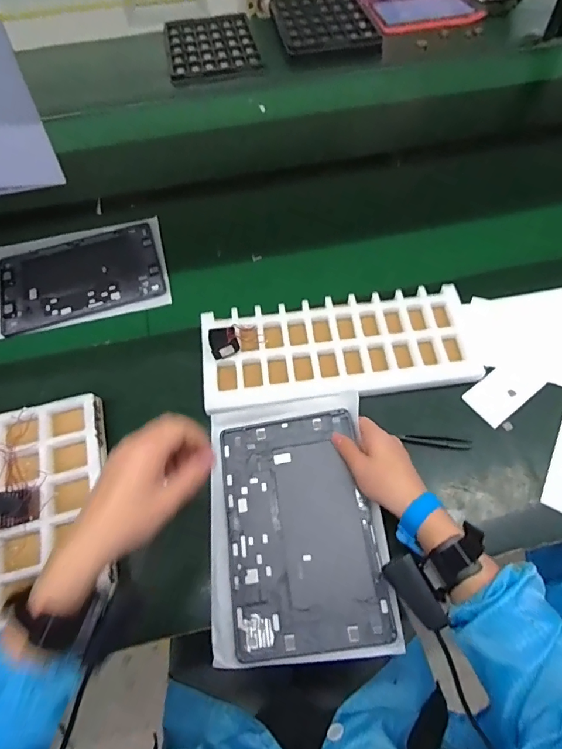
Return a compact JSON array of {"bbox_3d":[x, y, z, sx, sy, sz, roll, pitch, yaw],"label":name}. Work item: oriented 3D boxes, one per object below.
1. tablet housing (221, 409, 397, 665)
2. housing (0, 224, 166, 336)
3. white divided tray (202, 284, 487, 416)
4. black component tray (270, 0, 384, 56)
[{"bbox_3d":[0.023,0.172,0.508,0.169,0.010,0.254,-10,65,5],"label":"tablet housing"},{"bbox_3d":[-0.333,-0.164,0.738,0.255,0.016,0.168,-17,61,-6],"label":"housing"},{"bbox_3d":[0.079,-0.043,0.615,0.372,0.035,0.154,-7,61,-1],"label":"white divided tray"},{"bbox_3d":[0.100,-0.923,1.146,0.225,0.030,0.347,-14,61,-5],"label":"black component tray"}]

